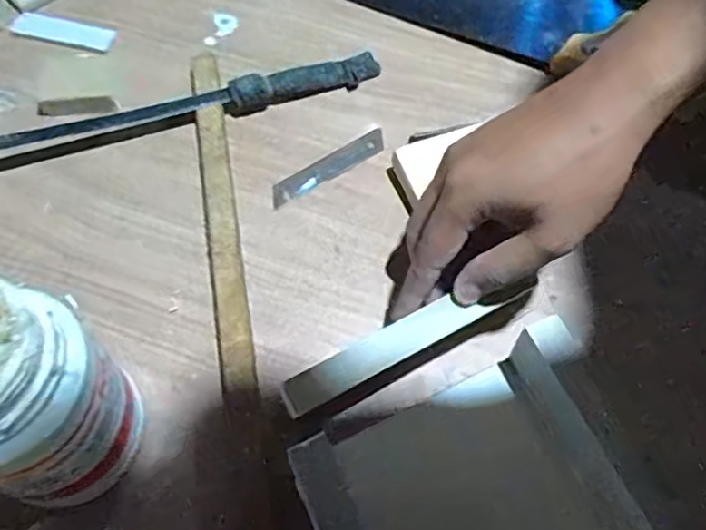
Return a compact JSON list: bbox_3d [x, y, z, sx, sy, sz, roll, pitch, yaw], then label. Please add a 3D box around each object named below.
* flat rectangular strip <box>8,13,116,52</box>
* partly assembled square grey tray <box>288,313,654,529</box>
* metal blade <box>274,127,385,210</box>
[{"bbox_3d":[-0.221,-0.178,0.485,0.078,0.004,0.022,12,63,5],"label":"flat rectangular strip"},{"bbox_3d":[0.067,0.132,0.333,0.158,0.034,0.149,-21,65,-12],"label":"partly assembled square grey tray"},{"bbox_3d":[-0.016,-0.068,0.437,0.090,0.004,0.019,-32,68,-17],"label":"metal blade"}]

